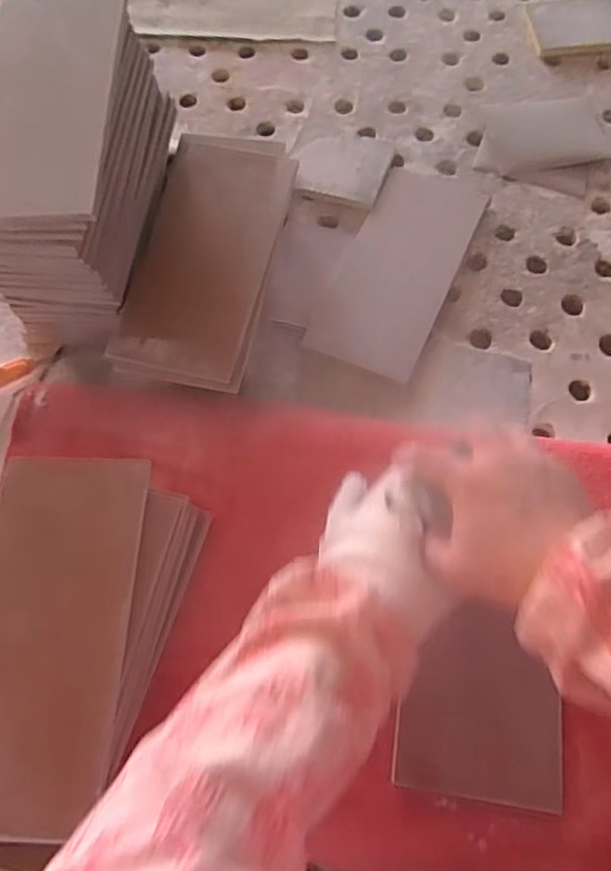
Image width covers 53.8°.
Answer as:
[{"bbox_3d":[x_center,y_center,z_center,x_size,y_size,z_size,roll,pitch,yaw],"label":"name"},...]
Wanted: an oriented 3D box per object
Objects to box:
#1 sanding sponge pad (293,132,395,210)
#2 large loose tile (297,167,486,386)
[{"bbox_3d":[0.045,-0.331,0.735,0.111,0.009,0.107,16,73,4],"label":"sanding sponge pad"},{"bbox_3d":[0.109,-0.195,0.692,0.122,0.007,0.277,23,70,11],"label":"large loose tile"}]

